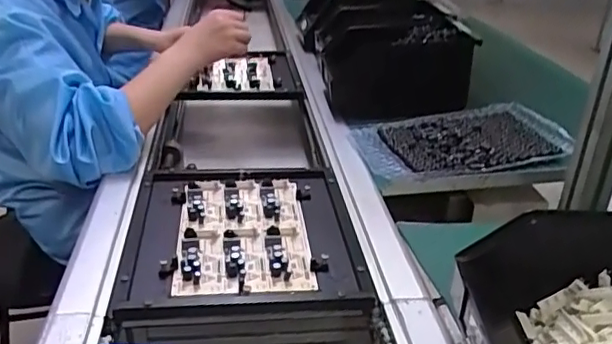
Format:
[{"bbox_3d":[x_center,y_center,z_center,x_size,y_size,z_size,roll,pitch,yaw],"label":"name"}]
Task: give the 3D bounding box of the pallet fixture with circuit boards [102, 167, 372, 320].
[{"bbox_3d":[-0.066,0.064,0.607,0.225,0.035,0.219,-2,32,-8],"label":"pallet fixture with circuit boards"}]

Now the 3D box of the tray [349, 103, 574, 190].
[{"bbox_3d":[0.196,-0.037,0.735,0.259,0.029,0.137,-6,33,-13],"label":"tray"}]

